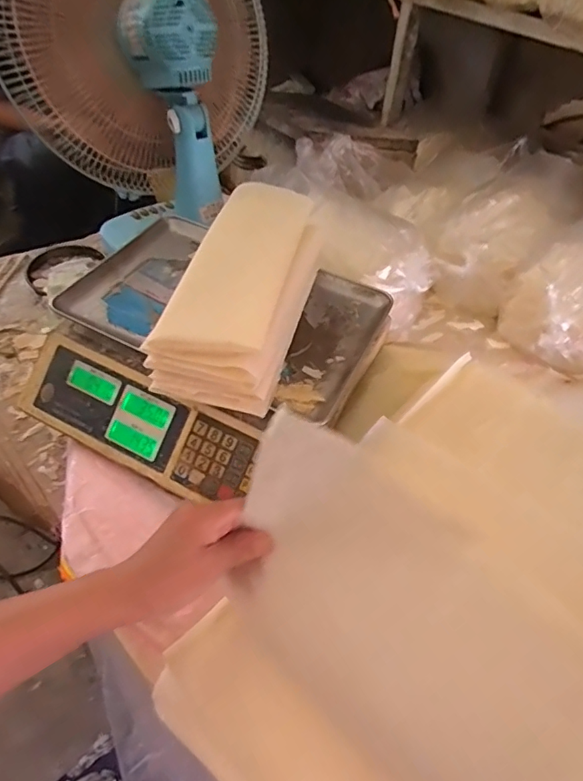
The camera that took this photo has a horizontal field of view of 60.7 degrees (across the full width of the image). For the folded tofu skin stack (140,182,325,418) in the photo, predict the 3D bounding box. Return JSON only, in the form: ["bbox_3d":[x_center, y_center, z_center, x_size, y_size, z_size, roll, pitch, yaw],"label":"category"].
[{"bbox_3d":[-0.047,-0.109,0.531,0.117,0.090,0.264,14,48,9],"label":"folded tofu skin stack"}]

